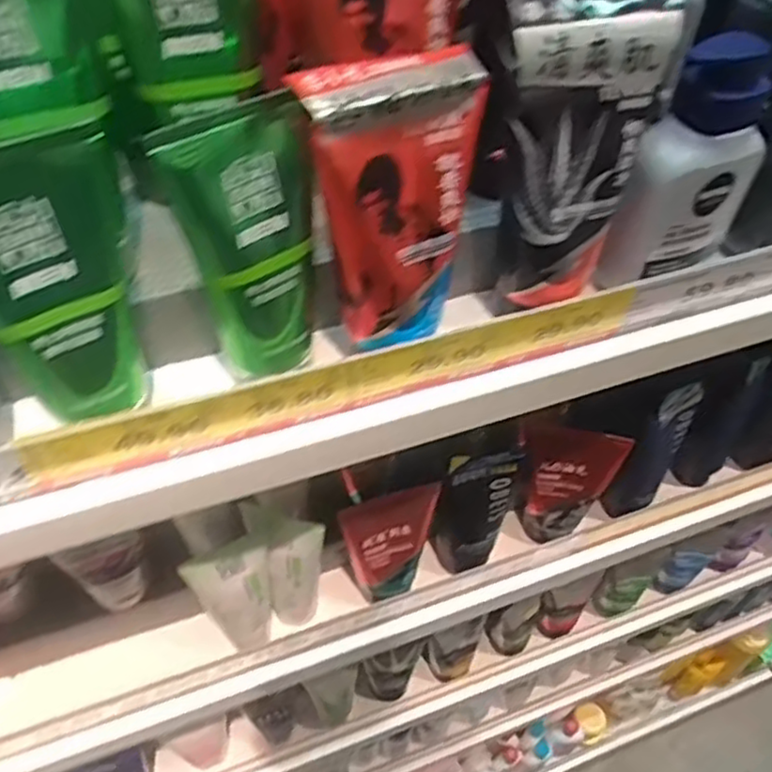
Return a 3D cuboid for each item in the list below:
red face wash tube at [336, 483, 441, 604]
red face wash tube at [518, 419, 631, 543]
[{"bbox_3d":[0.003,0.121,0.545,0.070,0.102,0.032,-10,52,-10],"label":"red face wash tube"},{"bbox_3d":[0.141,0.078,0.586,0.076,0.133,0.034,19,52,12],"label":"red face wash tube"}]

